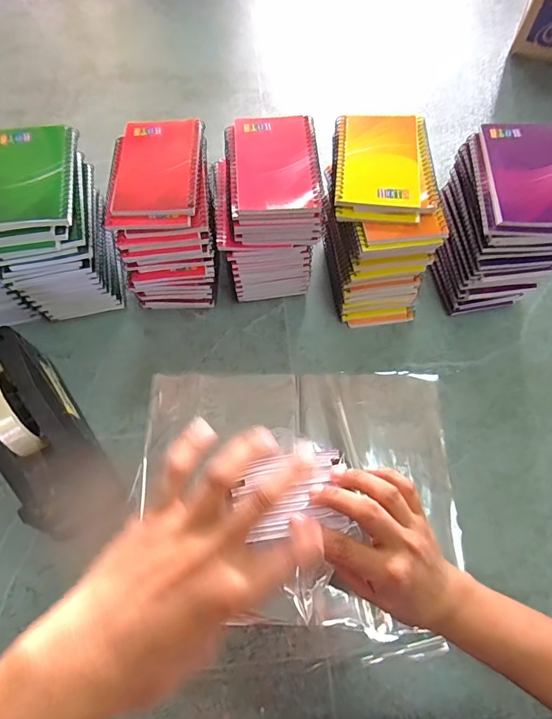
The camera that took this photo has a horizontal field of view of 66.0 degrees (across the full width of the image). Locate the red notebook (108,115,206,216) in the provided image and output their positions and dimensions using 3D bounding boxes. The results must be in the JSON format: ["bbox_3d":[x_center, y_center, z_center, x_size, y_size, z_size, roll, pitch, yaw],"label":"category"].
[{"bbox_3d":[-0.120,-0.202,0.441,0.083,0.008,0.132,-3,67,1],"label":"red notebook"}]

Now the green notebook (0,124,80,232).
[{"bbox_3d":[-0.253,-0.186,0.433,0.092,0.014,0.134,-9,67,-2],"label":"green notebook"}]

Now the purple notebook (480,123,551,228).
[{"bbox_3d":[0.245,-0.180,0.409,0.082,0.011,0.126,2,67,3],"label":"purple notebook"}]

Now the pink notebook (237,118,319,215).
[{"bbox_3d":[0.001,-0.201,0.433,0.082,0.009,0.126,-1,67,1],"label":"pink notebook"}]

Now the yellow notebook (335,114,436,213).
[{"bbox_3d":[0.108,-0.205,0.432,0.093,0.011,0.135,1,67,2],"label":"yellow notebook"}]

